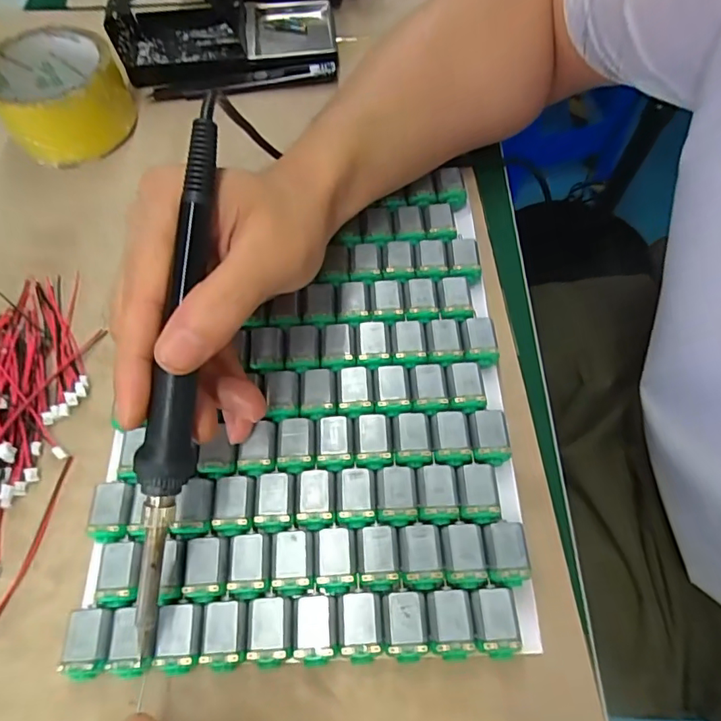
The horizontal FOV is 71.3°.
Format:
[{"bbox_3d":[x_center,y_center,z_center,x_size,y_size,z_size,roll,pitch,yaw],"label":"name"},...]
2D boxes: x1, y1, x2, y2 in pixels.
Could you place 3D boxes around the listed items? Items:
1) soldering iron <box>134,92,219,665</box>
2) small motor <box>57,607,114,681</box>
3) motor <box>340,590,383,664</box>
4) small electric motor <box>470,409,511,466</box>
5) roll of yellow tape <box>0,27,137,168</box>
[{"bbox_3d":[-0.071,0.007,0.198,0.017,0.020,0.213,7,90,6],"label":"soldering iron"},{"bbox_3d":[-0.116,0.122,0.218,0.019,0.016,0.026,-5,65,1],"label":"small motor"},{"bbox_3d":[0.001,0.116,0.220,0.016,0.017,0.026,-1,65,2],"label":"motor"},{"bbox_3d":[0.065,0.040,0.256,0.016,0.019,0.027,-3,65,2],"label":"small electric motor"},{"bbox_3d":[-0.207,-0.186,0.348,0.083,0.042,0.090,-29,67,-11],"label":"roll of yellow tape"}]

